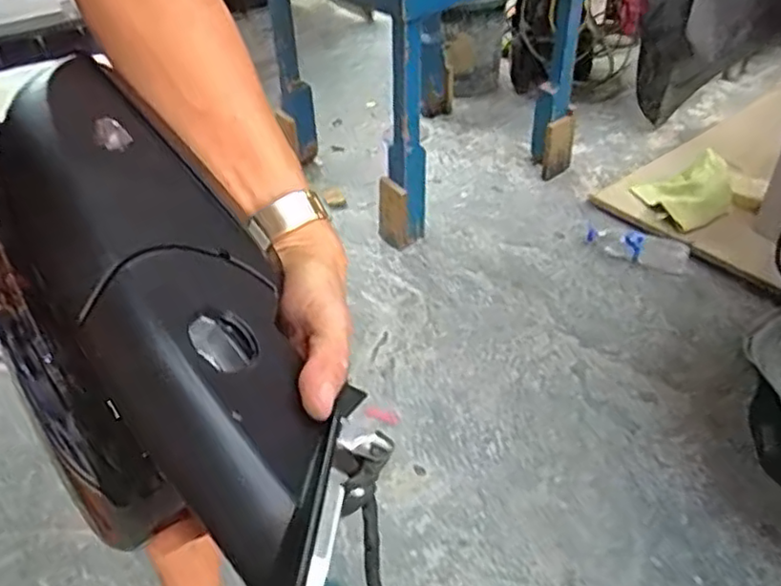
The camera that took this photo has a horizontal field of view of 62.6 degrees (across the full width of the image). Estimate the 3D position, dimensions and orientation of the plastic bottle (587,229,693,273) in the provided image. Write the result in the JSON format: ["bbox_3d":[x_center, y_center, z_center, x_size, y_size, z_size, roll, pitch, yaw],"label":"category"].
[{"bbox_3d":[0.543,-0.104,1.422,0.210,0.054,0.054,22,53,22],"label":"plastic bottle"}]

